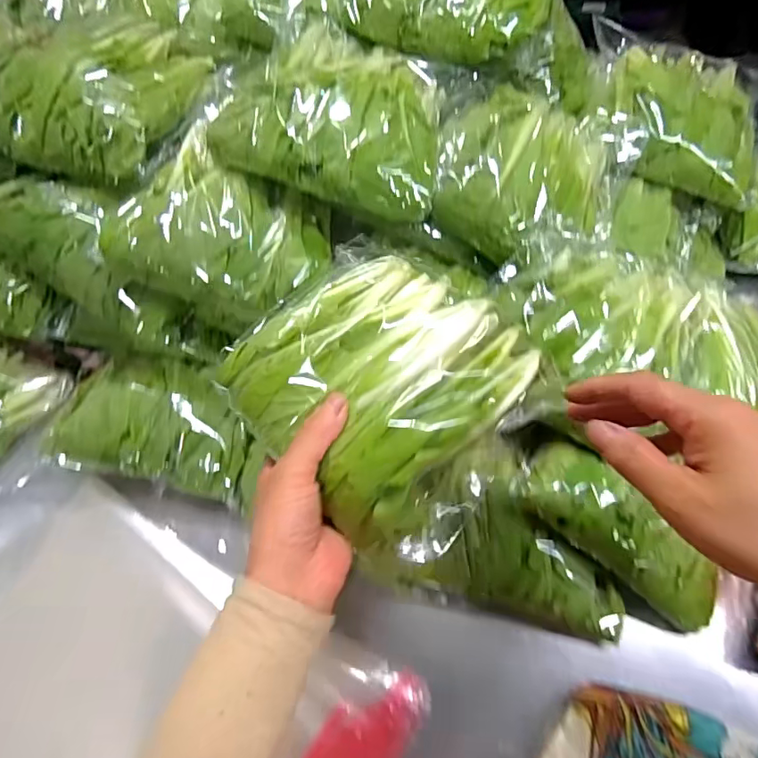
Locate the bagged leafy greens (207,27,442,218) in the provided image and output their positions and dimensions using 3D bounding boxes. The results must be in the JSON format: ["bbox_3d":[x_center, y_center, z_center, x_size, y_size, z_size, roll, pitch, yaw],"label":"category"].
[{"bbox_3d":[-0.028,-0.244,0.473,0.200,0.061,0.176,17,63,12],"label":"bagged leafy greens"}]

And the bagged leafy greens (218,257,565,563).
[{"bbox_3d":[0.006,0.002,0.353,0.175,0.053,0.168,37,69,21],"label":"bagged leafy greens"}]

